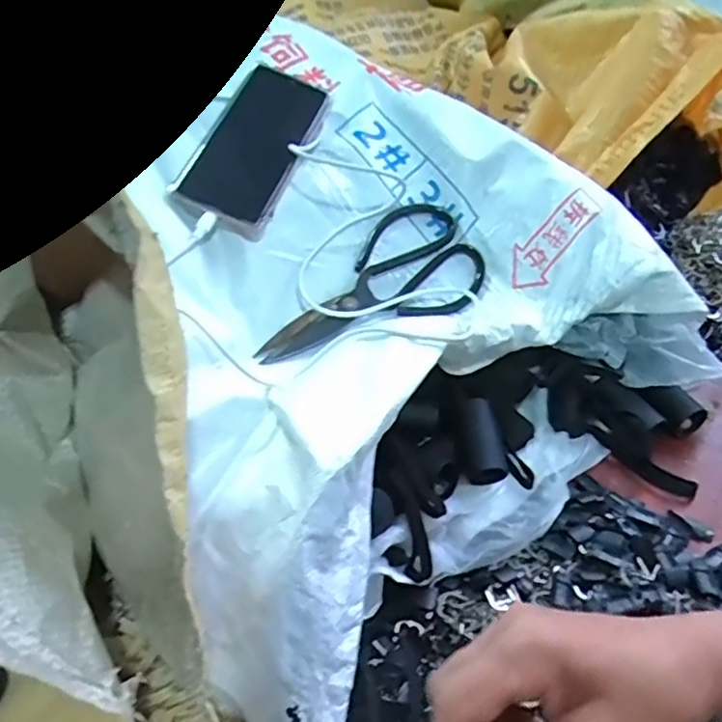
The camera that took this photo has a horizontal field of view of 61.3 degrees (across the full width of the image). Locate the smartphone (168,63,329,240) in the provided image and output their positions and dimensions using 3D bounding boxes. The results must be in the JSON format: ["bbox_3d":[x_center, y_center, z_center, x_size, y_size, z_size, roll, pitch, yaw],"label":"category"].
[{"bbox_3d":[-0.086,-0.181,0.505,0.076,0.016,0.166,24,66,-3],"label":"smartphone"}]

